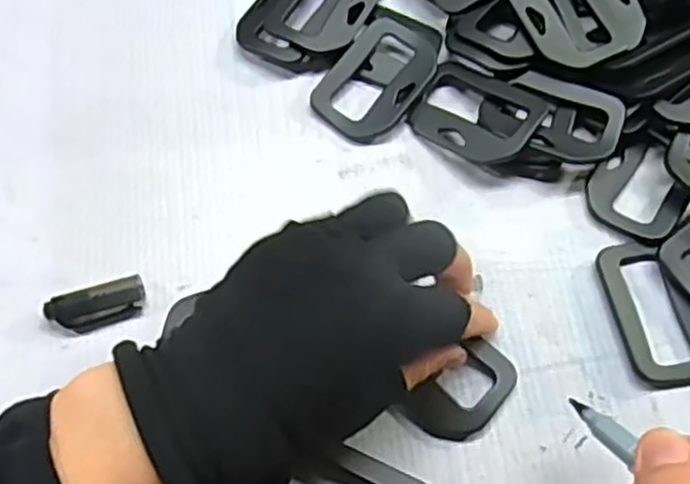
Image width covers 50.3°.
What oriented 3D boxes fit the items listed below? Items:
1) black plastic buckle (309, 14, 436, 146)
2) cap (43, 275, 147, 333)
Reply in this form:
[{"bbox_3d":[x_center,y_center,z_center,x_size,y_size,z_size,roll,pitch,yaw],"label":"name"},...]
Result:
[{"bbox_3d":[0.015,-0.076,0.344,0.042,0.004,0.060,36,83,12],"label":"black plastic buckle"},{"bbox_3d":[-0.102,0.026,0.303,0.039,0.010,0.015,-18,68,-7],"label":"cap"}]

